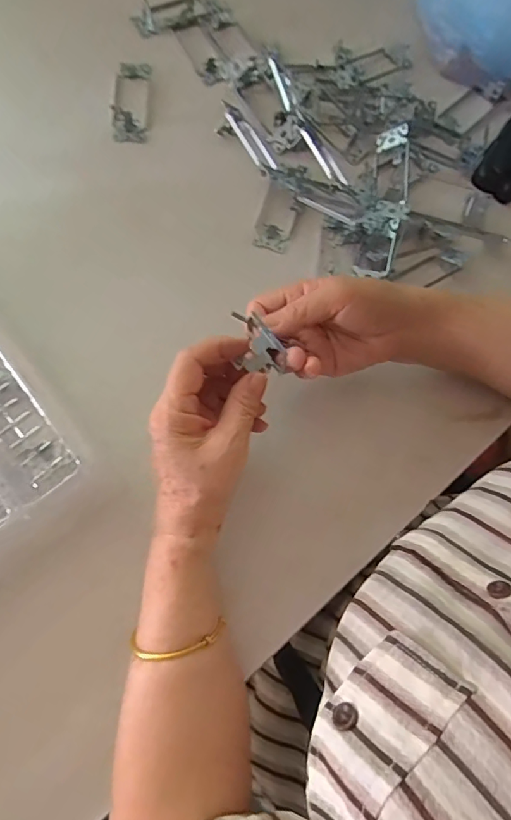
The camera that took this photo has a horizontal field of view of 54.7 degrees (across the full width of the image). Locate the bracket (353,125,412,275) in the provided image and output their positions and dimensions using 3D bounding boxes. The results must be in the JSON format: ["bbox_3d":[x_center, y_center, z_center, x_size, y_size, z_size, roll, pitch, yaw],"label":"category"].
[{"bbox_3d":[0.134,-0.212,0.493,0.041,0.017,0.183,14,72,-2],"label":"bracket"}]

